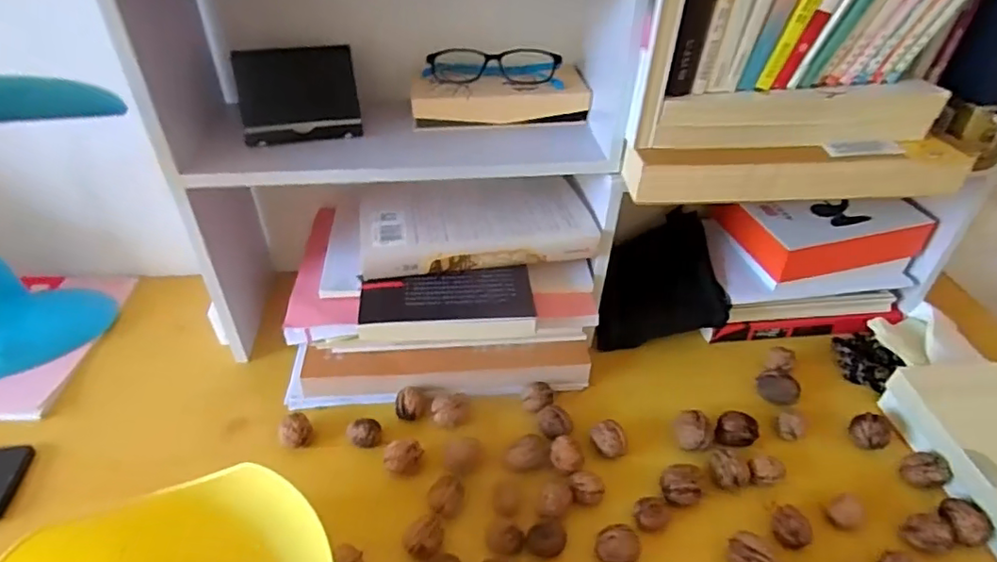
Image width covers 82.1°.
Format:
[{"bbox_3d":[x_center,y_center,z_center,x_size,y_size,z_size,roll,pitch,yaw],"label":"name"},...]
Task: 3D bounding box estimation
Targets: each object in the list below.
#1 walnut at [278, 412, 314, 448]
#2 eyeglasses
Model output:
[{"bbox_3d":[-0.182,0.138,0.518,0.028,0.030,0.023,-22,45,-26],"label":"walnut"},{"bbox_3d":[-0.004,-0.208,0.551,0.131,0.028,0.036,6,39,5],"label":"eyeglasses"}]

